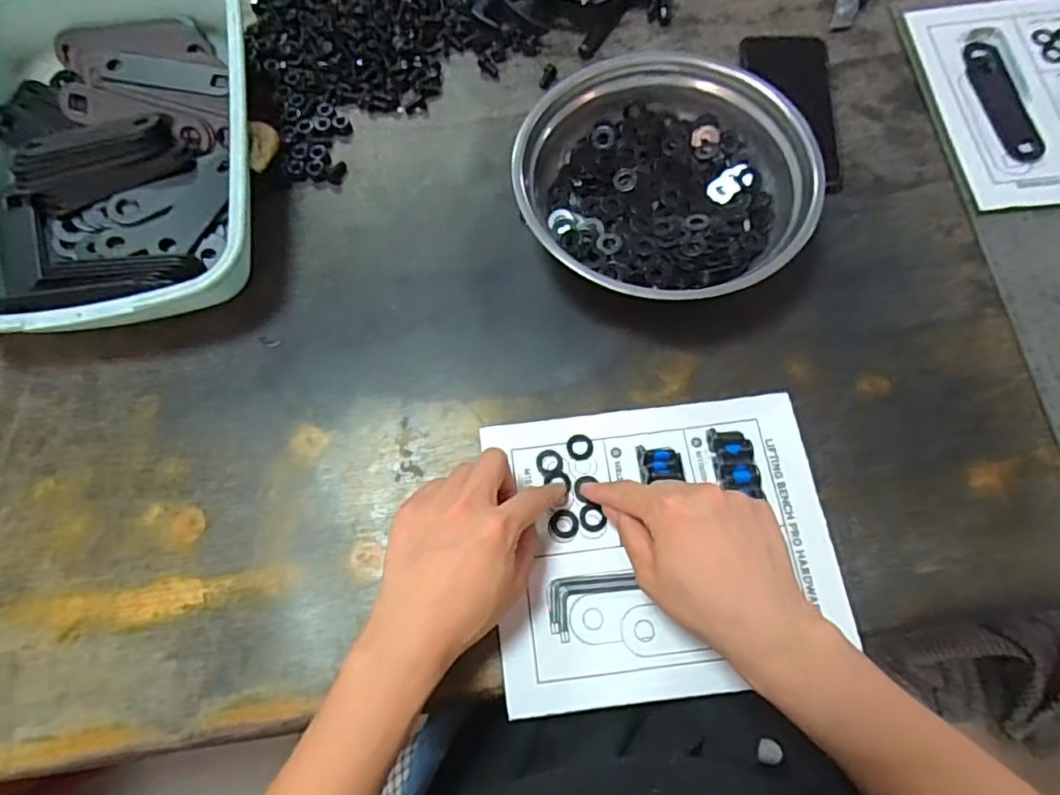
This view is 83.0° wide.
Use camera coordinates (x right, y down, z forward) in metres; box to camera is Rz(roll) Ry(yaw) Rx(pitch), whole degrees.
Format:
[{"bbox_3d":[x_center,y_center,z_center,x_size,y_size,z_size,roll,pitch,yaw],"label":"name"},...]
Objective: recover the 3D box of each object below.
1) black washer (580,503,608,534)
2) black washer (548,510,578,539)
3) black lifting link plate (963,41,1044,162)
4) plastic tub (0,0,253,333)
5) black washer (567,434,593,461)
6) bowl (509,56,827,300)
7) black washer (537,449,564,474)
[{"bbox_3d":[0.043,0.082,0.410,0.019,0.009,0.018,-1,70,2],"label":"black washer"},{"bbox_3d":[0.023,0.087,0.411,0.020,0.004,0.019,-1,70,2],"label":"black washer"},{"bbox_3d":[0.405,-0.257,0.514,0.036,0.006,0.130,-6,70,0],"label":"black lifting link plate"},{"bbox_3d":[-0.340,-0.195,0.490,0.230,0.080,0.317,-8,70,-1],"label":"plastic tub"},{"bbox_3d":[0.036,0.035,0.430,0.018,0.004,0.019,-1,70,2],"label":"black washer"},{"bbox_3d":[0.103,-0.161,0.467,0.220,0.066,0.210,34,75,13],"label":"bowl"},{"bbox_3d":[0.014,0.045,0.431,0.019,0.005,0.017,-13,58,6],"label":"black washer"}]

